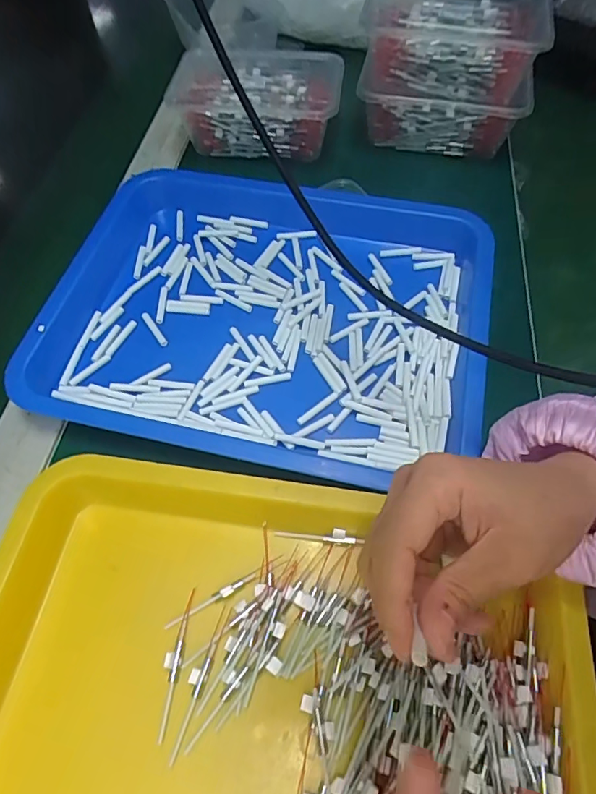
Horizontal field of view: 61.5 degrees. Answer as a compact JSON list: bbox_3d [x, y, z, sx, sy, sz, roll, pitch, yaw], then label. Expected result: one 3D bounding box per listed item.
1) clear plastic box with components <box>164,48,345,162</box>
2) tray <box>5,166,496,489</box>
[{"bbox_3d":[-0.042,-0.313,0.530,0.175,0.060,0.122,3,59,7],"label":"clear plastic box with components"},{"bbox_3d":[-0.027,-0.071,0.396,0.347,0.034,0.261,9,60,10],"label":"tray"}]

